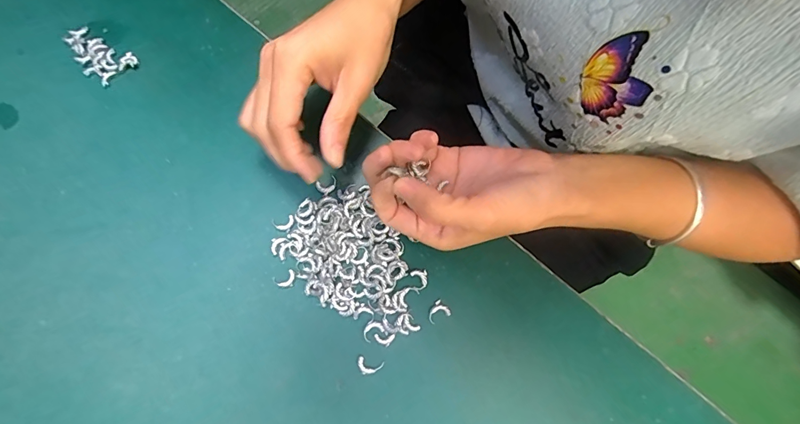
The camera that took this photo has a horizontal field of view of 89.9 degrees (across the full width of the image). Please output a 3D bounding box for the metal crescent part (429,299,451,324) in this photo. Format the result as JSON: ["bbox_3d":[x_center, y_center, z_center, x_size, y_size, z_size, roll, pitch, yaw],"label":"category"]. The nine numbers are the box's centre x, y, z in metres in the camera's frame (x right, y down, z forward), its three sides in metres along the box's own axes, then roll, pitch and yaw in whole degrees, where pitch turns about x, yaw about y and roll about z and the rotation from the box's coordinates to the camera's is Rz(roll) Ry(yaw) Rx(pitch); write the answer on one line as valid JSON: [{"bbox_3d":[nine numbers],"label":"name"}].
[{"bbox_3d":[0.026,0.070,0.279,0.016,0.004,0.013,-33,79,-9],"label":"metal crescent part"}]

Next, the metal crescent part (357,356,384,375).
[{"bbox_3d":[-0.020,0.104,0.269,0.017,0.004,0.011,12,76,1],"label":"metal crescent part"}]

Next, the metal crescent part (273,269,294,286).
[{"bbox_3d":[-0.081,0.048,0.281,0.015,0.004,0.011,-26,78,-8],"label":"metal crescent part"}]

